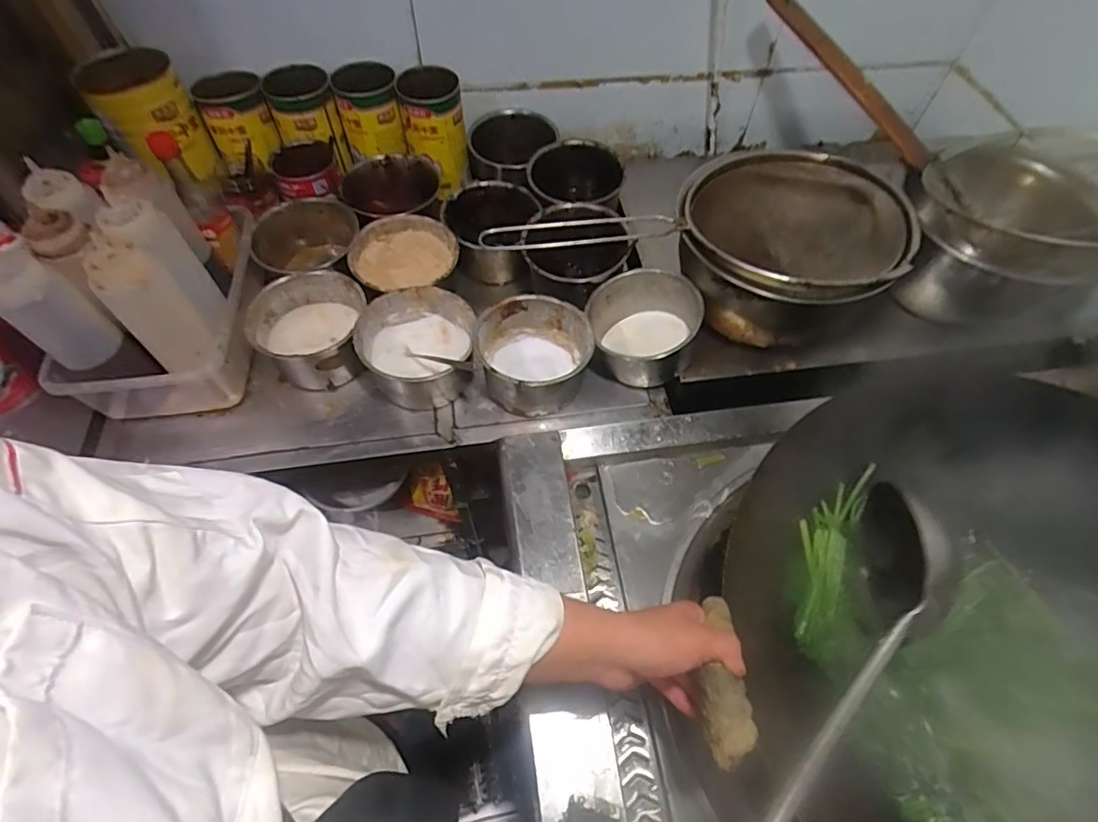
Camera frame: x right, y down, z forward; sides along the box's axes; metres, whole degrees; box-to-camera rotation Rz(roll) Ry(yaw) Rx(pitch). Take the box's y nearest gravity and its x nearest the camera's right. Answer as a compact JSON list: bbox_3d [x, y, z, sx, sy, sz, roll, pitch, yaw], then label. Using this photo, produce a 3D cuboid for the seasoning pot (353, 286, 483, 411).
[{"bbox_3d":[-0.173,-0.079,0.757,0.147,0.094,0.147,0,59,-1],"label":"seasoning pot"}]

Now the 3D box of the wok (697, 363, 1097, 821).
[{"bbox_3d":[0.398,0.203,0.468,0.462,0.212,0.389,17,60,9],"label":"wok"}]

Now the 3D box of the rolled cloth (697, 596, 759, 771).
[{"bbox_3d":[0.136,0.206,0.435,0.040,0.032,0.121,3,60,1],"label":"rolled cloth"}]

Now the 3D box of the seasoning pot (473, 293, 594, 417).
[{"bbox_3d":[-0.018,-0.076,0.754,0.148,0.088,0.150,0,59,-1],"label":"seasoning pot"}]

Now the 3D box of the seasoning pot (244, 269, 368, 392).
[{"bbox_3d":[-0.322,-0.105,0.771,0.150,0.094,0.141,-13,60,-9],"label":"seasoning pot"}]

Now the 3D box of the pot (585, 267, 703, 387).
[{"bbox_3d":[0.124,-0.113,0.774,0.143,0.099,0.146,0,59,-1],"label":"pot"}]

